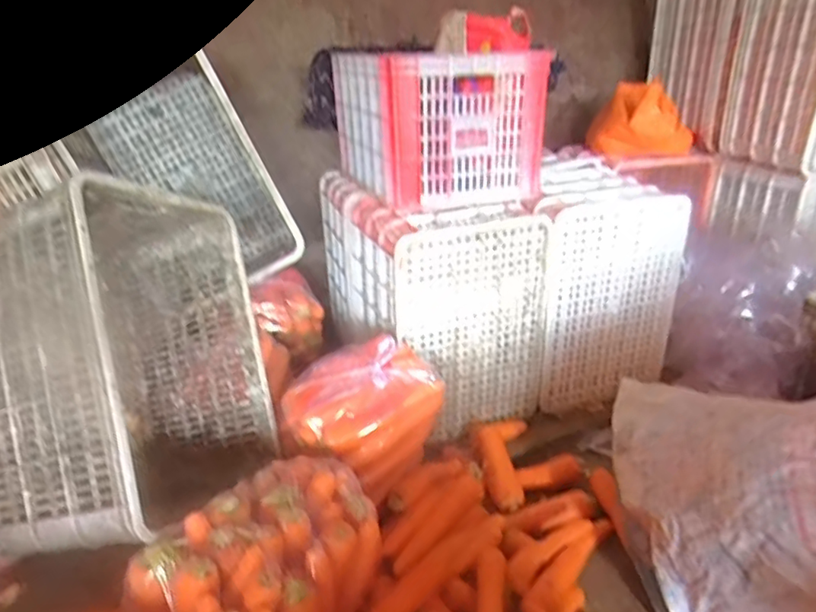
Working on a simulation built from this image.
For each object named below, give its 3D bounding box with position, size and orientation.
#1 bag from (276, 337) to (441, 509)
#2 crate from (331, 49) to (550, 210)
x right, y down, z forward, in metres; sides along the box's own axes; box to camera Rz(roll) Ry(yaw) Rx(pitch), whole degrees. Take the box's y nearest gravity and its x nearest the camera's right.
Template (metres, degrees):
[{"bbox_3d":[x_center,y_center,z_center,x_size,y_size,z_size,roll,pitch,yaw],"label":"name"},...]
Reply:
[{"bbox_3d":[-0.085,0.198,1.091,0.270,0.184,0.223,-16,28,-26],"label":"bag"},{"bbox_3d":[0.069,-0.449,1.413,0.374,0.284,0.486,-10,26,-16],"label":"crate"}]

